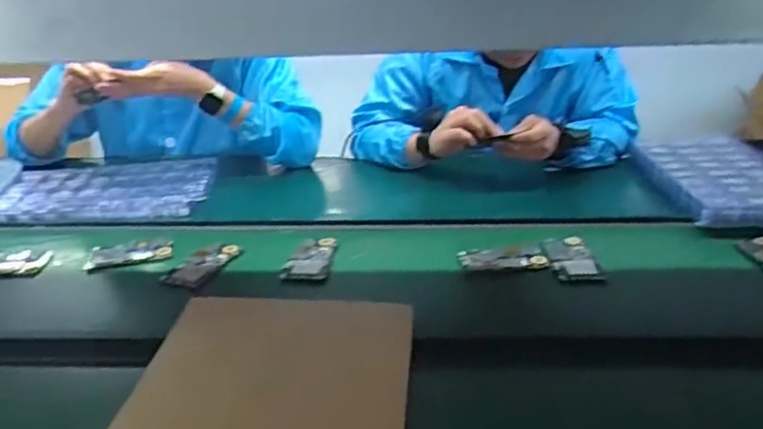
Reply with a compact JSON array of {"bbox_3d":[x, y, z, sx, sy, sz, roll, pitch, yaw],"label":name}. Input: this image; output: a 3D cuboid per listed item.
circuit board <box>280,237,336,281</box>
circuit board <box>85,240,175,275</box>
[{"bbox_3d":[-0.110,0.065,0.943,0.069,0.007,0.122,0,26,3],"label":"circuit board"},{"bbox_3d":[-0.391,0.062,0.981,0.124,0.006,0.064,-7,32,-8],"label":"circuit board"}]

